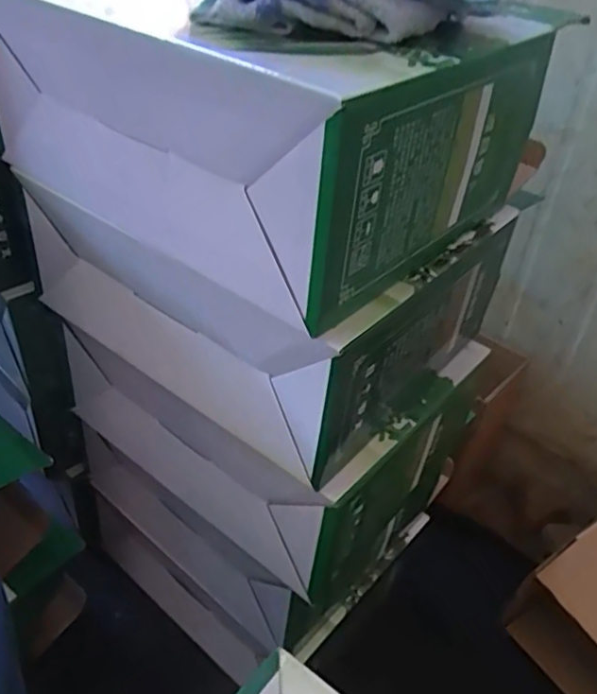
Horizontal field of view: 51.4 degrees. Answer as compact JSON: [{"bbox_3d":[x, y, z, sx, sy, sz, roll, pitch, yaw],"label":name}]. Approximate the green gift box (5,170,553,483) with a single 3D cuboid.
[{"bbox_3d":[-0.034,-0.065,0.578,0.354,0.159,0.273,27,39,27],"label":"green gift box"}]

